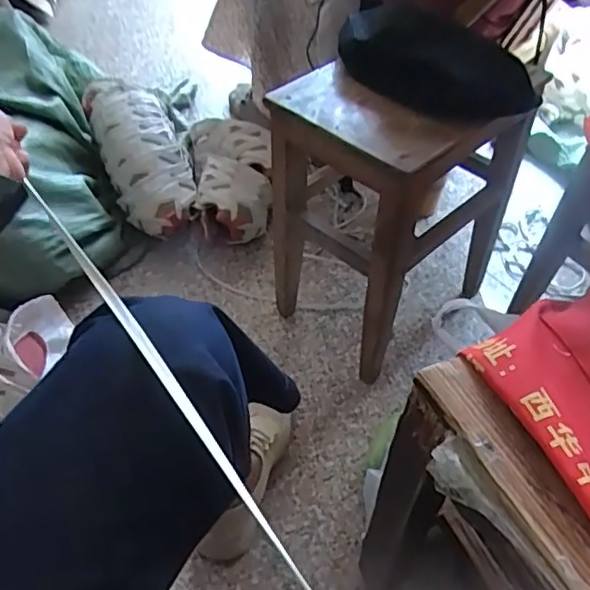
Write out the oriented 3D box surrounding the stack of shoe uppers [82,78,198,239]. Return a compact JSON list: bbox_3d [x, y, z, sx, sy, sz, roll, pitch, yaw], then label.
[{"bbox_3d":[-0.308,-0.293,1.216,0.162,0.110,0.401,-19,64,-16],"label":"stack of shoe uppers"}]

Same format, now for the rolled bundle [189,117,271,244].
[{"bbox_3d":[-0.127,-0.241,1.243,0.162,0.145,0.324,-6,48,-5],"label":"rolled bundle"}]

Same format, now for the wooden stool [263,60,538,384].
[{"bbox_3d":[0.149,-0.135,0.917,0.307,0.393,0.226,-32,55,-26],"label":"wooden stool"}]

